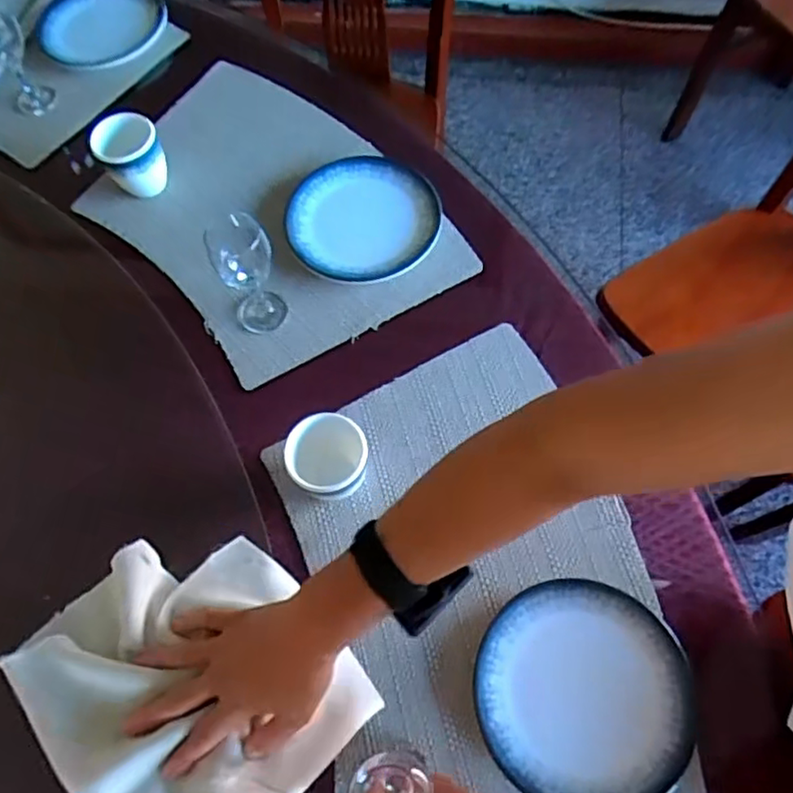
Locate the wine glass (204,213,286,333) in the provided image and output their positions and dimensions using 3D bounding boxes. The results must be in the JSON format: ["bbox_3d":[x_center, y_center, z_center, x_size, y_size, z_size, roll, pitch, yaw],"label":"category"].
[{"bbox_3d":[-0.150,-0.125,0.645,0.058,0.129,0.053,-23,67,-7],"label":"wine glass"}]

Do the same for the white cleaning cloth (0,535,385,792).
[{"bbox_3d":[-0.165,0.236,0.520,0.212,0.051,0.238,-40,71,-14],"label":"white cleaning cloth"}]

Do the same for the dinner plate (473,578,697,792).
[{"bbox_3d":[0.156,0.246,0.531,0.172,0.015,0.169,-1,66,2],"label":"dinner plate"}]

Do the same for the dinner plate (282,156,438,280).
[{"bbox_3d":[-0.040,-0.206,0.735,0.173,0.013,0.169,-1,66,2],"label":"dinner plate"}]

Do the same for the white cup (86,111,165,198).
[{"bbox_3d":[-0.306,-0.278,0.741,0.070,0.088,0.057,-23,67,-7],"label":"white cup"}]

